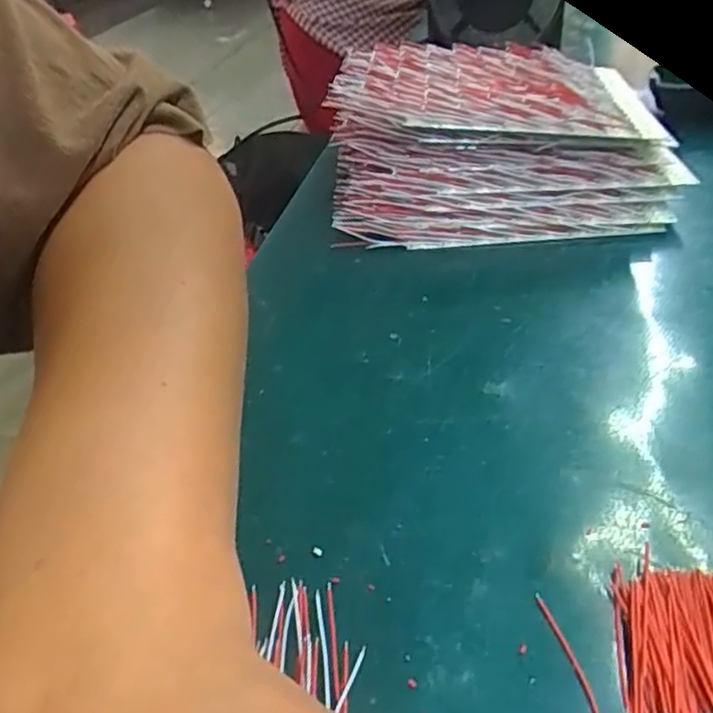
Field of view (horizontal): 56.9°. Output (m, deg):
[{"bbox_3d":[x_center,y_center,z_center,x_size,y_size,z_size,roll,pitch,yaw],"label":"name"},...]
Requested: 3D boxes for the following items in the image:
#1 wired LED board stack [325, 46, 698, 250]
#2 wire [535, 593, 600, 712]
[{"bbox_3d":[0.082,-0.138,0.404,0.192,0.068,0.158,-6,39,2],"label":"wired LED board stack"},{"bbox_3d":[0.061,0.086,0.184,0.005,0.004,0.044,-11,40,-5],"label":"wire"}]

